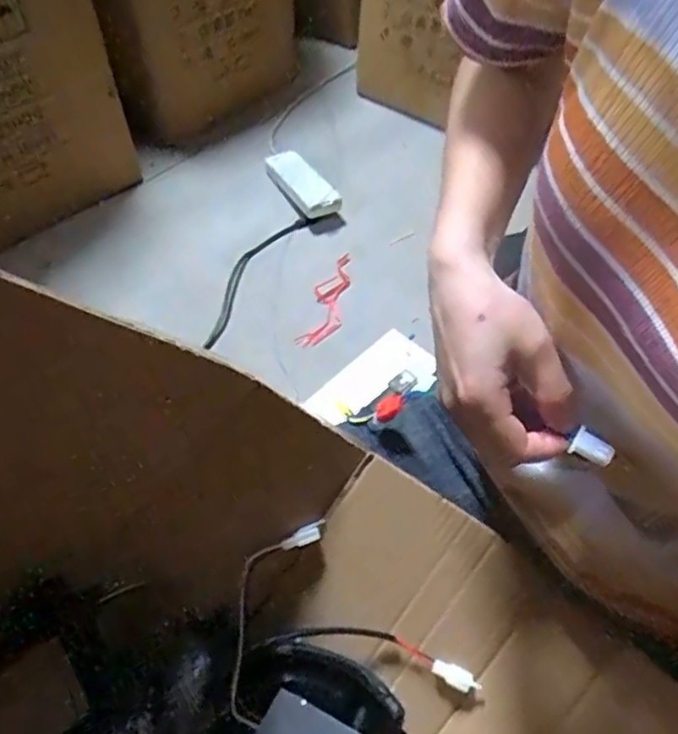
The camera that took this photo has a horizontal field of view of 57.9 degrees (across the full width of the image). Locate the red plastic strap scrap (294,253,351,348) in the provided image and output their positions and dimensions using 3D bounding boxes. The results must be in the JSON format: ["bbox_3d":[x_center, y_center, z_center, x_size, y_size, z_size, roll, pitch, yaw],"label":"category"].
[{"bbox_3d":[-0.016,-0.120,1.094,0.061,0.020,0.224,13,54,8],"label":"red plastic strap scrap"}]

